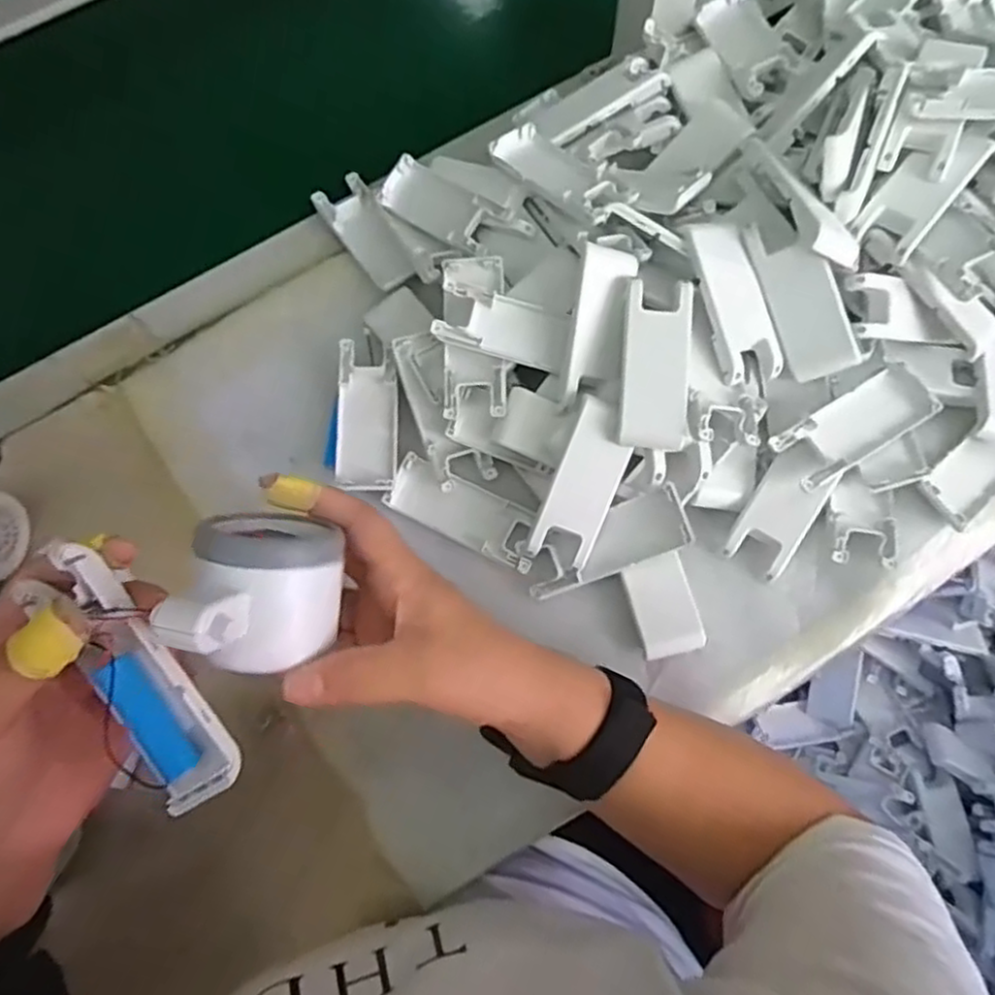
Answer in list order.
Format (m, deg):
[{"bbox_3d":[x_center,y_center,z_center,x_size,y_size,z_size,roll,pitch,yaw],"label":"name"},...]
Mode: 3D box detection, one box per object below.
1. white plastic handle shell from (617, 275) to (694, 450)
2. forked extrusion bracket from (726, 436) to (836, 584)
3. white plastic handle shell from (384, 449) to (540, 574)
[{"bbox_3d":[0.094,-0.080,0.421,0.040,0.014,0.099,4,74,3],"label":"white plastic handle shell"},{"bbox_3d":[0.180,0.008,0.447,0.041,0.018,0.084,28,96,8],"label":"forked extrusion bracket"},{"bbox_3d":[-0.021,0.009,0.464,0.102,0.017,0.040,25,76,9],"label":"white plastic handle shell"}]

